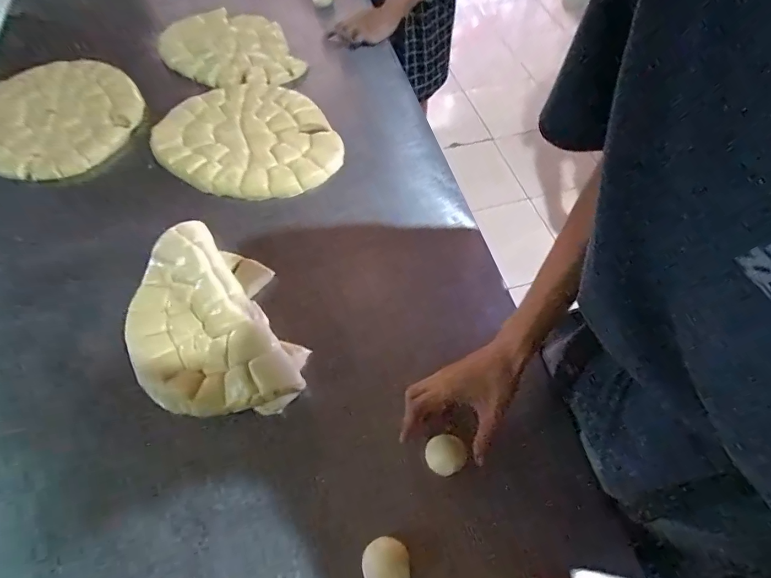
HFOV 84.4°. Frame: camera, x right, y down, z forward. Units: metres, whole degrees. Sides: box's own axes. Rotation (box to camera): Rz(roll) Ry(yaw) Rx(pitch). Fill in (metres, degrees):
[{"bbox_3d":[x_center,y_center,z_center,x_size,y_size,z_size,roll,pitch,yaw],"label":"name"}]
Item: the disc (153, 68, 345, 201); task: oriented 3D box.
[{"bbox_3d":[-0.253,-0.275,0.777,0.291,0.046,0.311,1,55,-1],"label":"disc"}]

